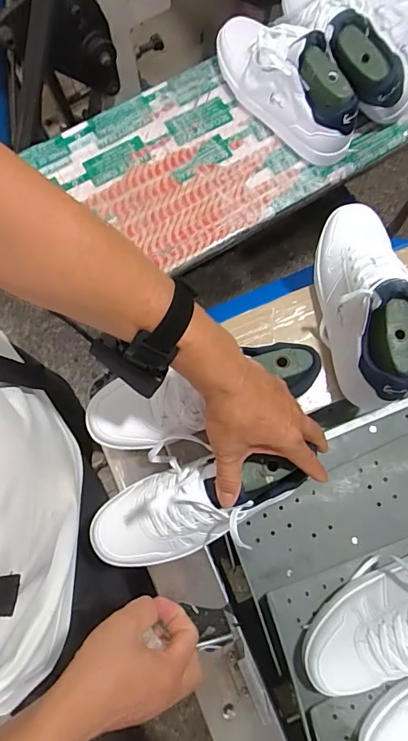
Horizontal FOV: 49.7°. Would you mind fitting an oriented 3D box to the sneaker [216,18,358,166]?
[{"bbox_3d":[0.129,-0.469,0.701,0.094,0.127,0.294,-43,80,-7],"label":"sneaker"}]

